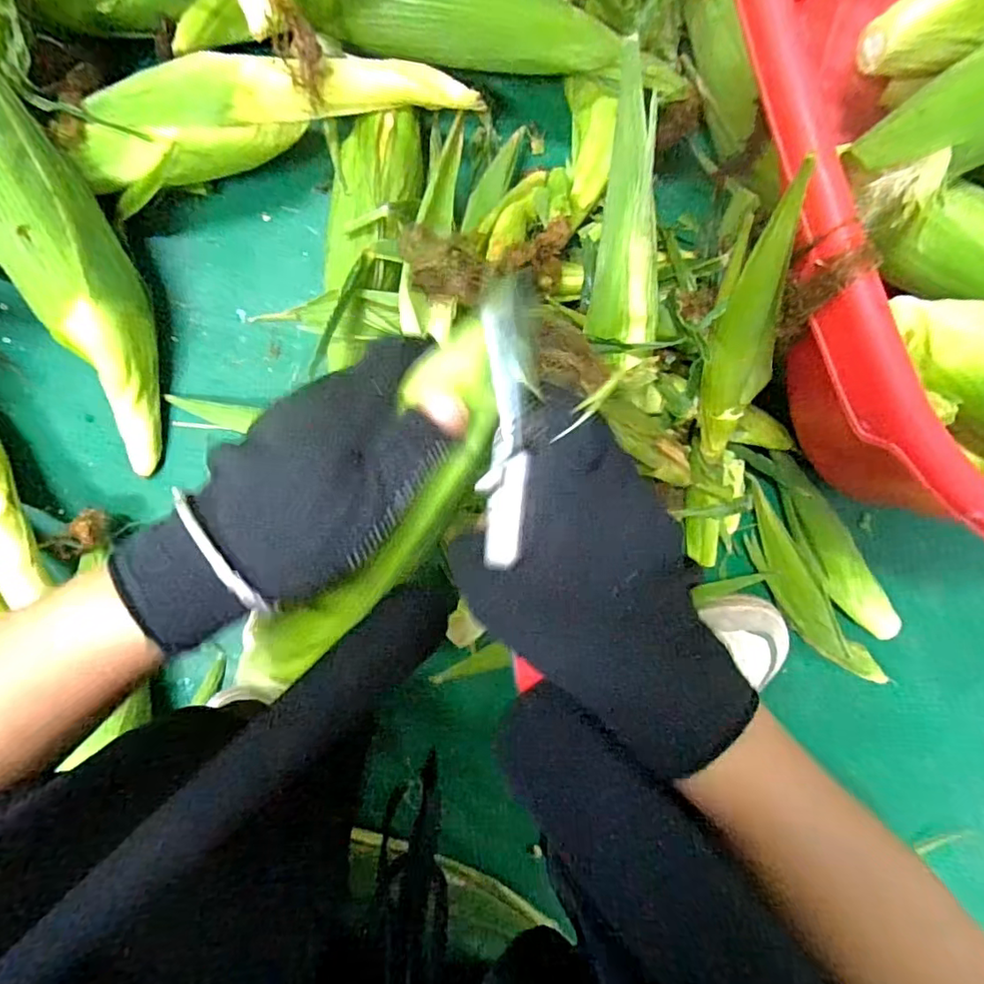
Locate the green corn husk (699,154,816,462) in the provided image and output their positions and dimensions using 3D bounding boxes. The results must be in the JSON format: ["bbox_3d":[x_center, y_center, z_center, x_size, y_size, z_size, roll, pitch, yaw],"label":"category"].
[{"bbox_3d":[0.166,-0.101,0.363,0.039,0.228,0.034,-19,56,-1],"label":"green corn husk"}]

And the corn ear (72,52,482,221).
[{"bbox_3d":[-0.156,-0.267,0.387,0.287,0.047,0.063,-12,98,-4],"label":"corn ear"}]

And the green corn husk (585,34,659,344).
[{"bbox_3d":[0.095,-0.190,0.359,0.043,0.030,0.176,3,96,-6],"label":"green corn husk"}]

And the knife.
[{"bbox_3d":[0.005,-0.028,0.218,0.019,0.009,0.108,2,96,-4],"label":"knife"}]

